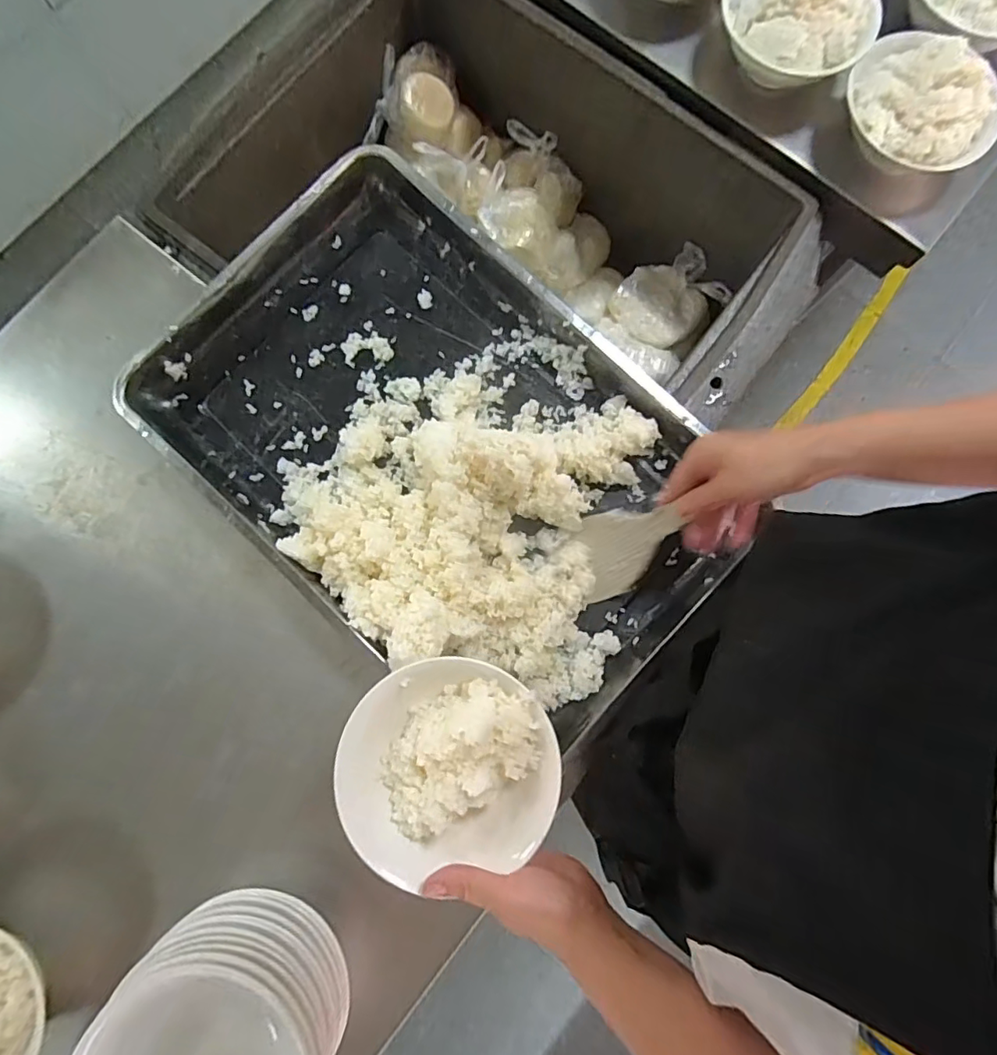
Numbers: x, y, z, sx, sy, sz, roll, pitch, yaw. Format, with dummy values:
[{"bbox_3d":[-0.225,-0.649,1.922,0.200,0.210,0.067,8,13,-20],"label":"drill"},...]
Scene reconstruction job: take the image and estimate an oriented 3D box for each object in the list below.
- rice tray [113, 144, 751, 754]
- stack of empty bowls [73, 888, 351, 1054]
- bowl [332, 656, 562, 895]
[{"bbox_3d":[-0.061,-0.086,0.559,0.599,0.078,0.387,43,83,5],"label":"rice tray"},{"bbox_3d":[-0.206,0.402,0.413,0.158,0.133,0.176,18,79,6],"label":"stack of empty bowls"},{"bbox_3d":[-0.043,0.185,0.419,0.171,0.062,0.154,-12,78,-1],"label":"bowl"}]

